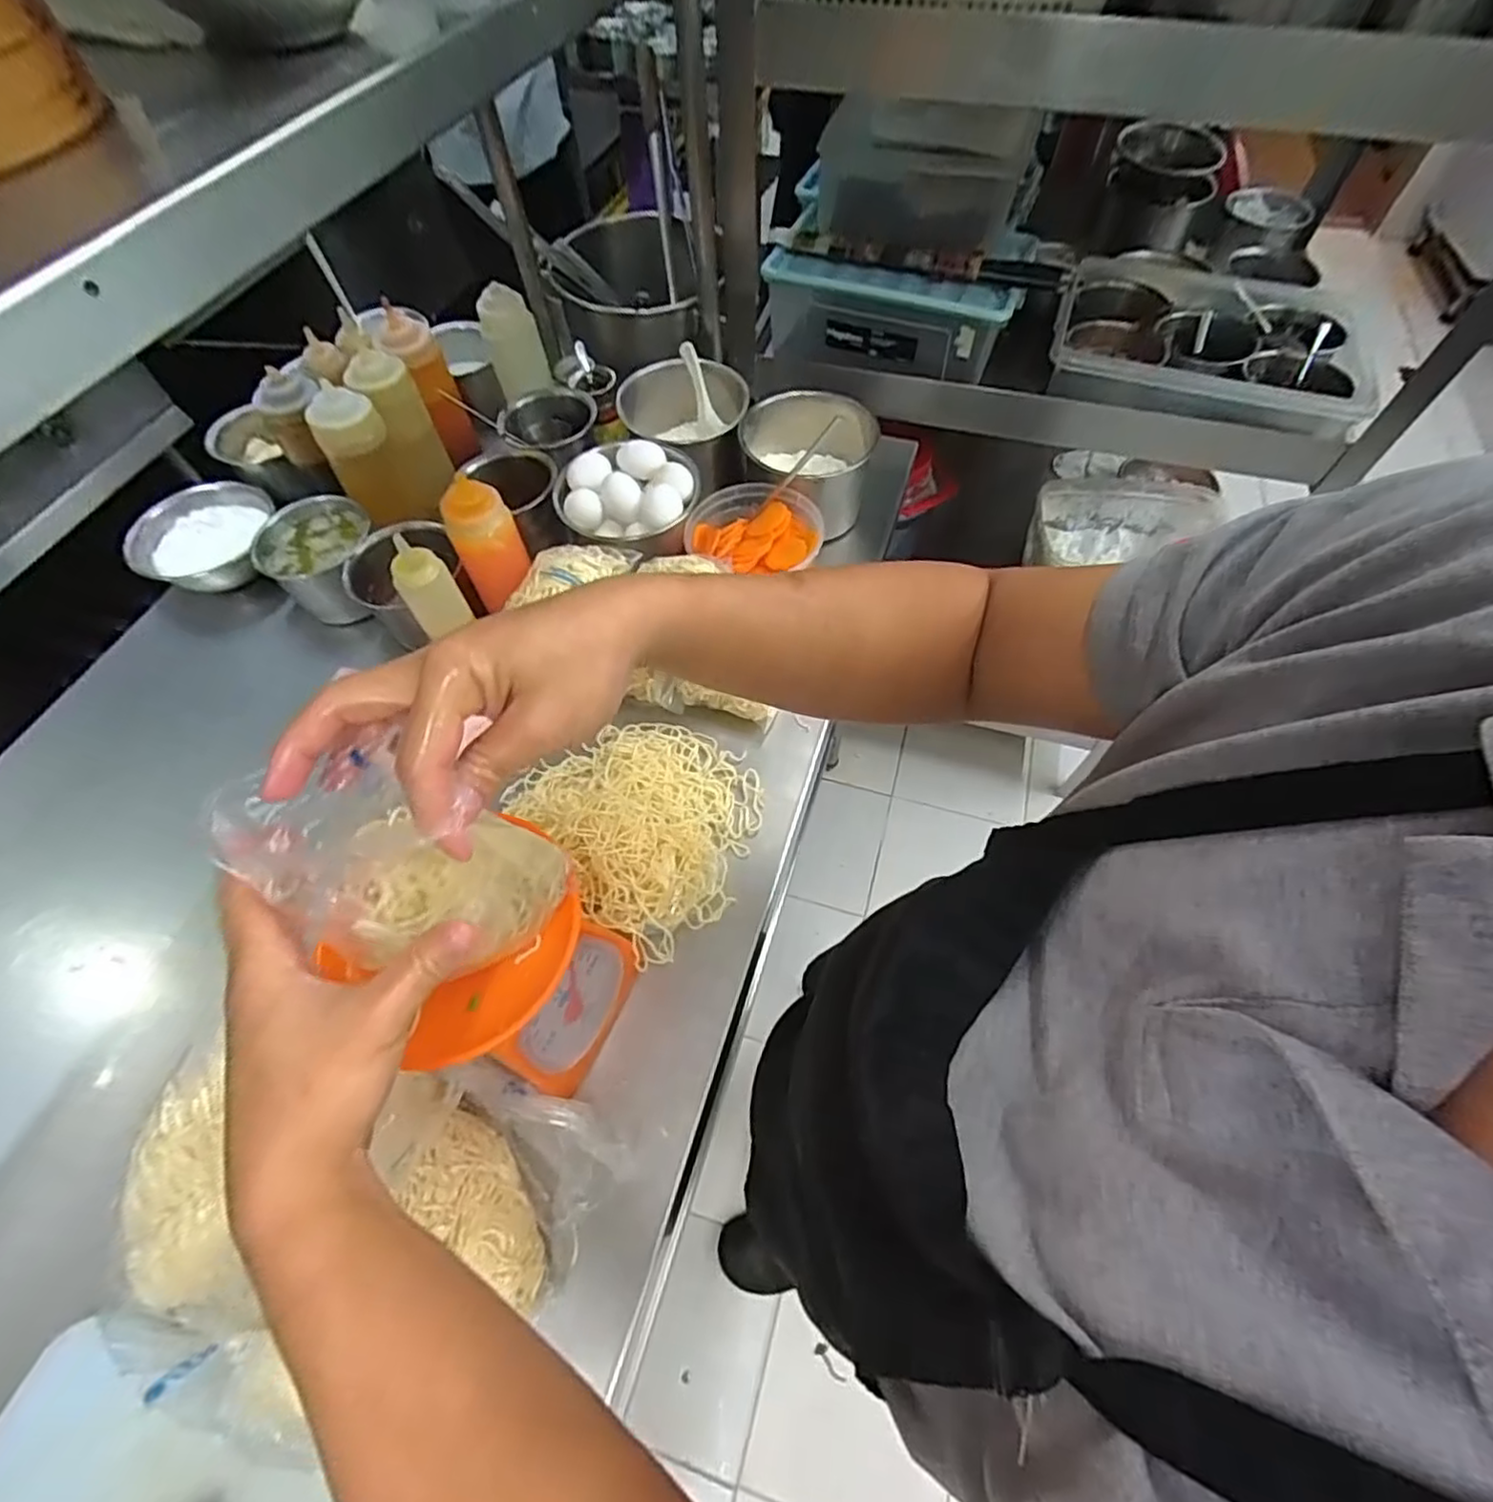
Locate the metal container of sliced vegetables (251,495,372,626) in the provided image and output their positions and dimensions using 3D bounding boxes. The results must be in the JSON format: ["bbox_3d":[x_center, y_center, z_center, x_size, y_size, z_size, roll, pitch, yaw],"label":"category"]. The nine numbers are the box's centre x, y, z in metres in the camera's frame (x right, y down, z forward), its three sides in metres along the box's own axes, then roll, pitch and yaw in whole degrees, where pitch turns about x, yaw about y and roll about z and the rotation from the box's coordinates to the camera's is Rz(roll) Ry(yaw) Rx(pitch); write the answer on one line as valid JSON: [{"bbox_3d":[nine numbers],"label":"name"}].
[{"bbox_3d":[-0.469,-0.211,0.759,0.115,0.091,0.111,-30,64,-16],"label":"metal container of sliced vegetables"}]

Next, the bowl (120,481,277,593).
[{"bbox_3d":[-0.625,-0.253,0.776,0.114,0.058,0.132,-1,60,0],"label":"bowl"}]

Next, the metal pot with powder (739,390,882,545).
[{"bbox_3d":[0.069,-0.338,0.793,0.148,0.092,0.160,0,60,1],"label":"metal pot with powder"}]

